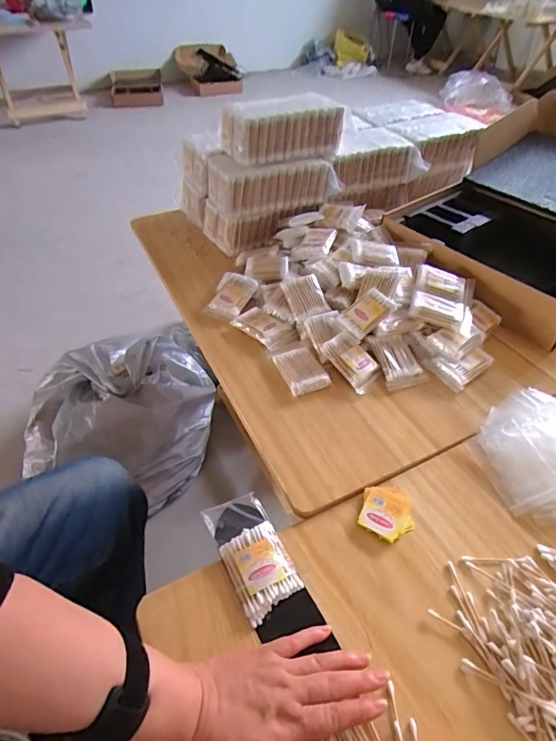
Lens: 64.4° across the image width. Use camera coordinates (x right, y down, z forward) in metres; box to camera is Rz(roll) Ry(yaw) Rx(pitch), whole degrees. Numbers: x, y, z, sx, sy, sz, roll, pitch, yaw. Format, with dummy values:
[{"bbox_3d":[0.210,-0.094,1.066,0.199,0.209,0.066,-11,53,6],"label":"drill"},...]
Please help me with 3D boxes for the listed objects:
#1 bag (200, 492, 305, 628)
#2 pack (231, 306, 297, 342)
[{"bbox_3d":[-0.026,0.184,0.451,0.061,0.017,0.119,-21,50,-20],"label":"bag"},{"bbox_3d":[-0.025,-0.073,0.692,0.060,0.018,0.077,-35,56,-30],"label":"pack"}]

